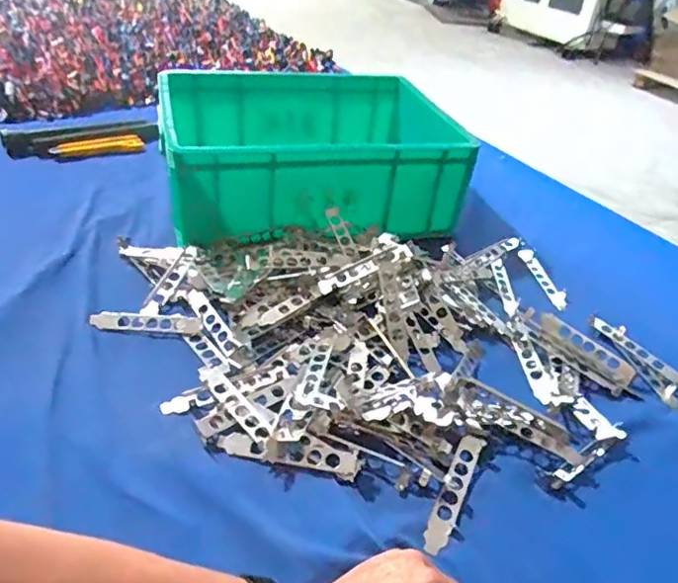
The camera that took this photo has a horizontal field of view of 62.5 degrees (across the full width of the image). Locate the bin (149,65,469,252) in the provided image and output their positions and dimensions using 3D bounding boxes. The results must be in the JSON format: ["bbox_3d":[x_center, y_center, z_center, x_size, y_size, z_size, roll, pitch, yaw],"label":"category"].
[{"bbox_3d":[-0.023,-0.214,0.838,0.451,0.128,0.324,-2,37,-12],"label":"bin"}]

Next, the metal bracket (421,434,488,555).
[{"bbox_3d":[0.097,0.167,0.471,0.020,0.005,0.120,24,44,17],"label":"metal bracket"}]

